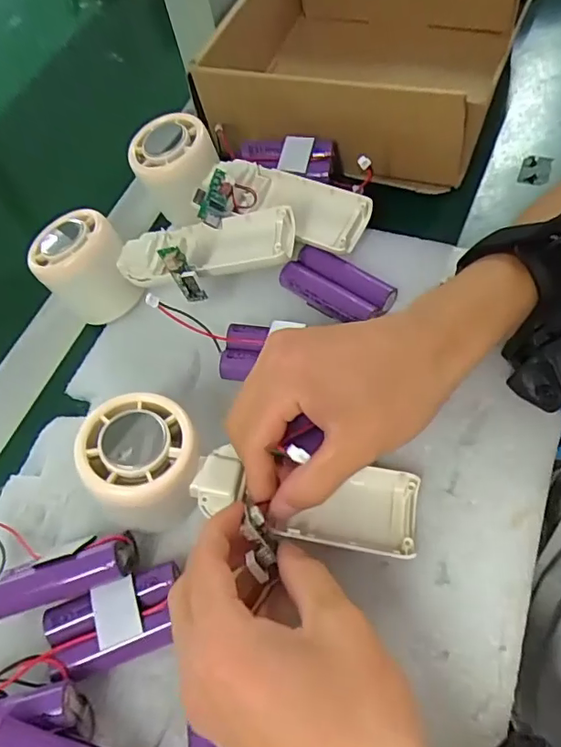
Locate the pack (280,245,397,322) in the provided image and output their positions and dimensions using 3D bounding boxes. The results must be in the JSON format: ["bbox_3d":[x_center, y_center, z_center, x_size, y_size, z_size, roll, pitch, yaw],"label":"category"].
[{"bbox_3d":[0.034,-0.052,0.336,0.065,0.021,0.036,35,72,25],"label":"pack"}]

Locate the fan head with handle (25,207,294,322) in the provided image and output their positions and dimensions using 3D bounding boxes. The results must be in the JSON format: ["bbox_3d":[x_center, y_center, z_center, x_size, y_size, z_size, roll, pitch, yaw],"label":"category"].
[{"bbox_3d":[-0.074,-0.070,0.339,0.158,0.059,0.054,1,61,10],"label":"fan head with handle"}]

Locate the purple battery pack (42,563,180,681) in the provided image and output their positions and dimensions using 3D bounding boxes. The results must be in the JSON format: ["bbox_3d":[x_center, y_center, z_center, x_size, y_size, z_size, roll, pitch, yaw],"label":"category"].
[{"bbox_3d":[-0.078,0.119,0.258,0.064,0.017,0.035,-21,60,-3],"label":"purple battery pack"}]

